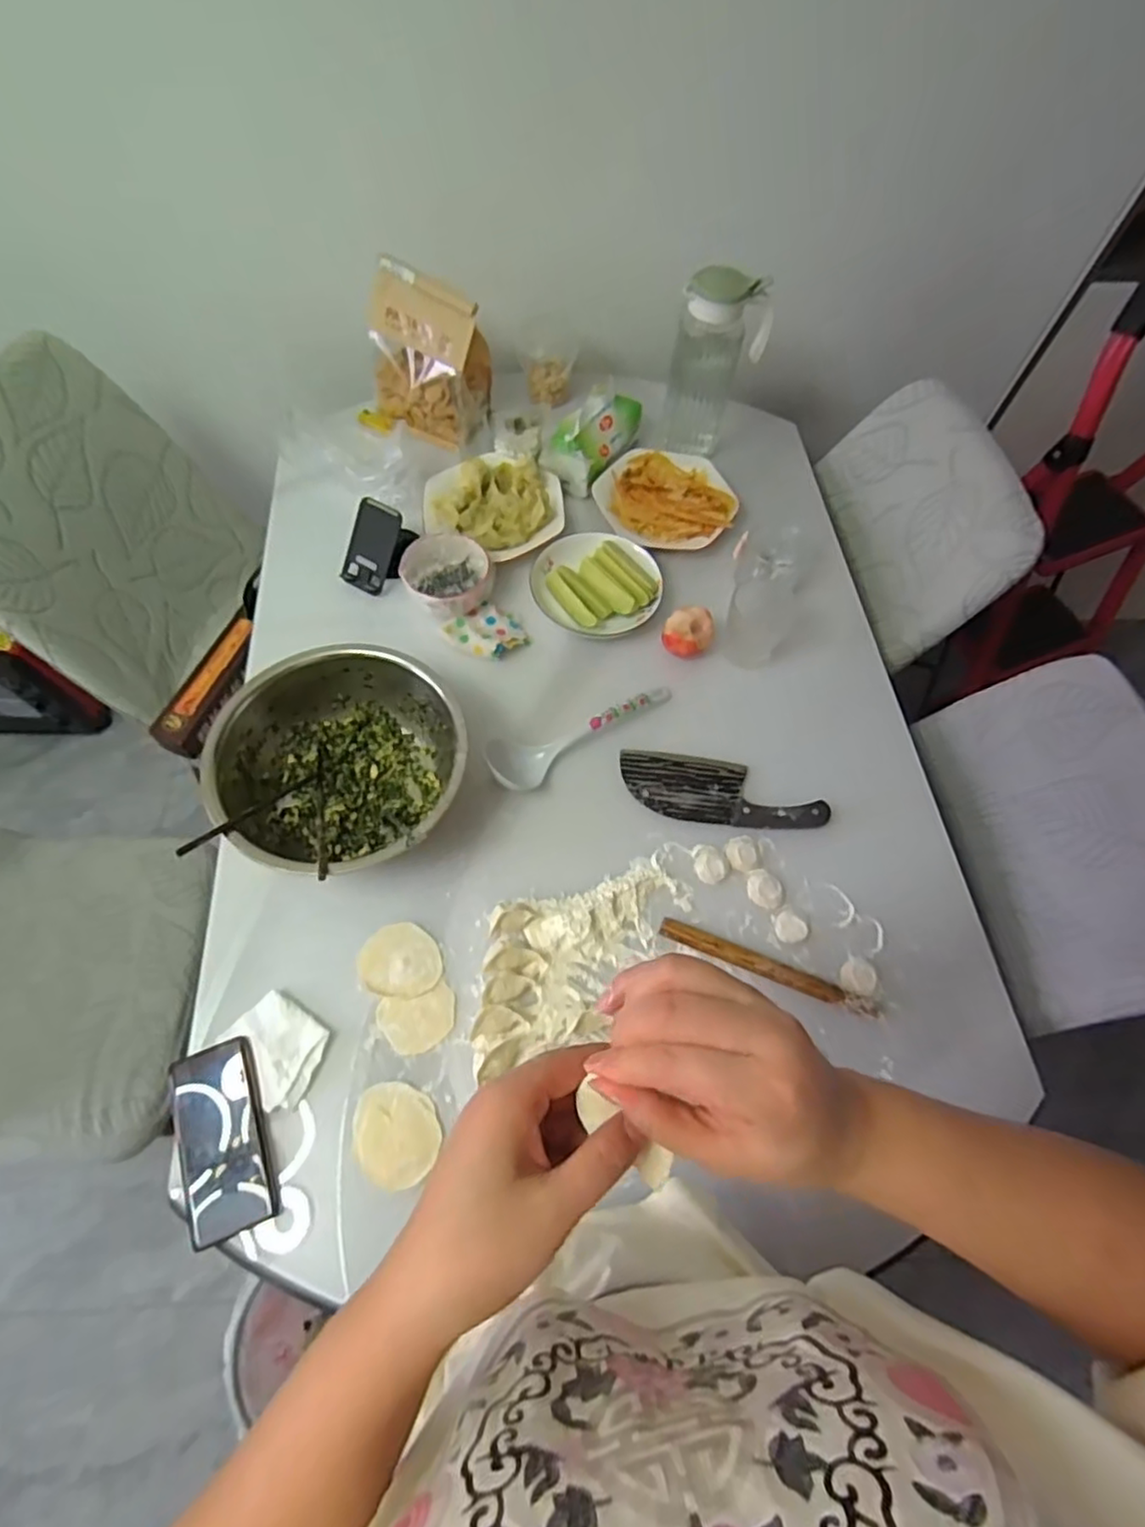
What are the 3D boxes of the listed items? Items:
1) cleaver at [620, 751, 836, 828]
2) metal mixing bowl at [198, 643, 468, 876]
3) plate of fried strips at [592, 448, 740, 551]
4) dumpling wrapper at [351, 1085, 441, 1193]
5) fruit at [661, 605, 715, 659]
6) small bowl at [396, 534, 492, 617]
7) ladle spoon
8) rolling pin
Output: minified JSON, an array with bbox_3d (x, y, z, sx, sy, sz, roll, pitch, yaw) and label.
[{"bbox_3d":[0.177,0.027,0.784,0.235,0.017,0.088,7,63,1],"label":"cleaver"},{"bbox_3d":[-0.244,0.002,0.723,0.248,0.123,0.243,1,63,-2],"label":"metal mixing bowl"},{"bbox_3d":[0.147,-0.408,0.989,0.199,0.027,0.203,1,63,-2],"label":"plate of fried strips"},{"bbox_3d":[-0.164,0.345,0.620,0.074,0.006,0.088,-16,65,-10],"label":"dumpling wrapper"},{"bbox_3d":[0.151,-0.165,0.876,0.063,0.060,0.069,1,63,-2],"label":"fruit"},{"bbox_3d":[-0.164,-0.248,0.881,0.114,0.057,0.104,1,63,-2],"label":"small bowl"},{"bbox_3d":[0.015,-0.046,0.806,0.257,0.048,0.071,-32,69,-17],"label":"ladle spoon"},{"bbox_3d":[0.202,0.213,0.689,0.228,0.023,0.020,21,64,8],"label":"rolling pin"}]

